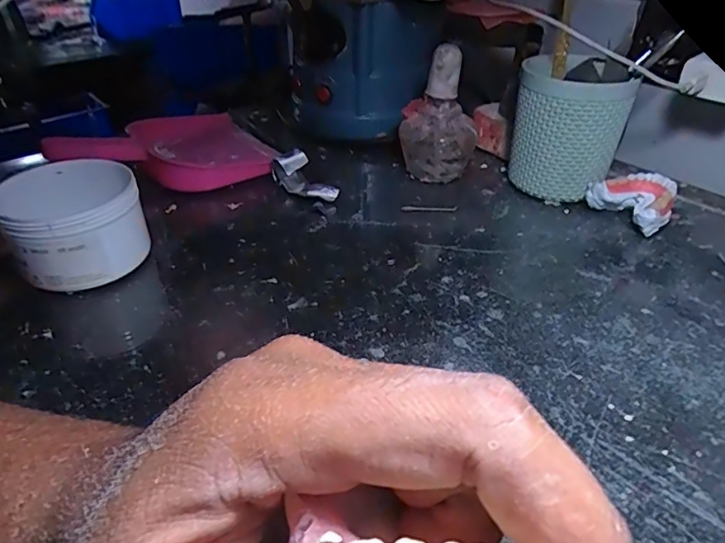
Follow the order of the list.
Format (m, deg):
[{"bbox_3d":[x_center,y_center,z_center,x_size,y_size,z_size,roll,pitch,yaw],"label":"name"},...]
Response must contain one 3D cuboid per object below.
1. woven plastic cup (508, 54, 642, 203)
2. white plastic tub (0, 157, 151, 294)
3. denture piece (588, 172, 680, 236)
[{"bbox_3d":[0.184,-0.126,0.468,0.090,0.114,0.086,15,39,19],"label":"woven plastic cup"},{"bbox_3d":[-0.209,-0.034,0.380,0.086,0.071,0.090,-23,42,-28],"label":"white plastic tub"},{"bbox_3d":[0.232,-0.061,0.446,0.051,0.034,0.064,-22,42,-27],"label":"denture piece"}]

